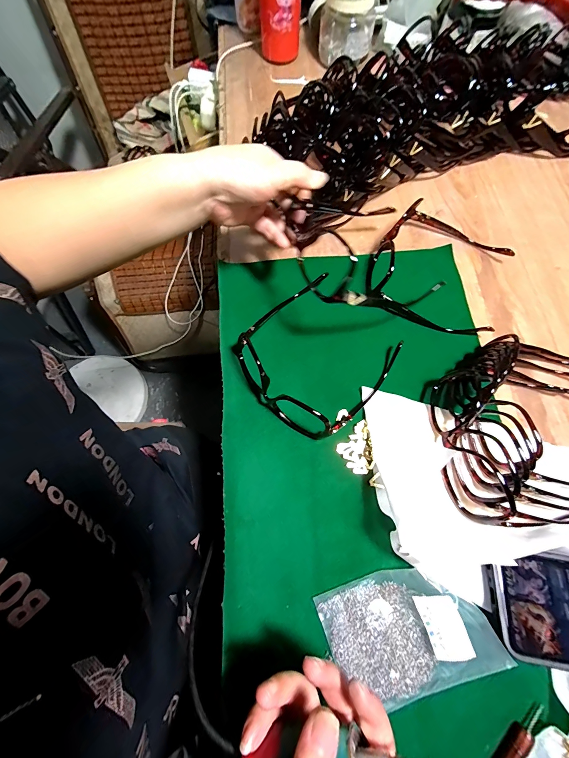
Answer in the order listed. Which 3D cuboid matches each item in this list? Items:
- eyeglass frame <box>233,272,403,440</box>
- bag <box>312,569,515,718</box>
[{"bbox_3d":[0.033,-0.027,0.318,0.152,0.032,0.150,-43,77,-12],"label":"eyeglass frame"},{"bbox_3d":[0.102,0.211,0.242,0.125,0.027,0.090,-21,73,-6],"label":"bag"}]

